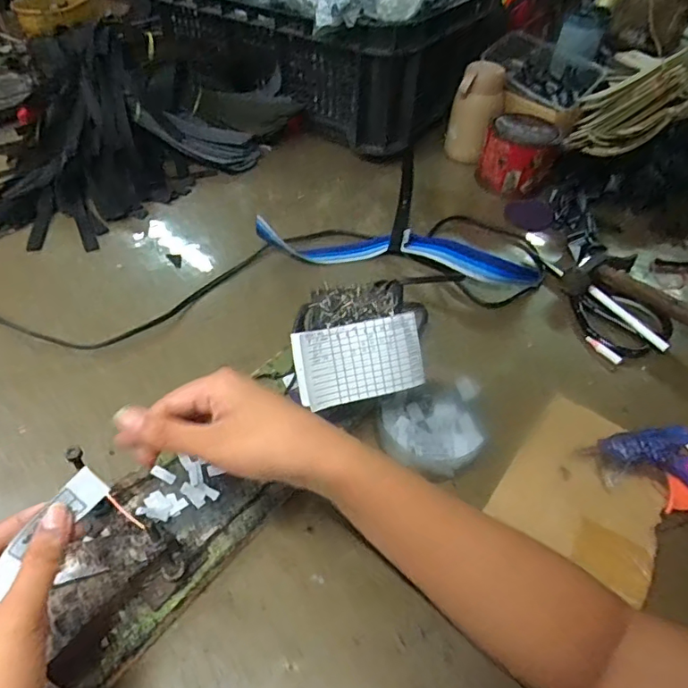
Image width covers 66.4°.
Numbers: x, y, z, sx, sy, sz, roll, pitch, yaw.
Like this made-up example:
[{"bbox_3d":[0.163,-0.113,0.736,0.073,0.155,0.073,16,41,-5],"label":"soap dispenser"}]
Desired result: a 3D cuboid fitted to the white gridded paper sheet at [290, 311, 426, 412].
[{"bbox_3d":[0.014,0.013,0.416,0.104,0.060,0.005,-12,6,-17],"label":"white gridded paper sheet"}]

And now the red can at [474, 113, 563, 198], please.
[{"bbox_3d":[0.260,-0.283,0.787,0.105,0.081,0.100,2,46,-2],"label":"red can"}]

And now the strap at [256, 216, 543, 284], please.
[{"bbox_3d":[0.068,-0.113,0.645,0.343,0.047,0.079,9,47,4],"label":"strap"}]

